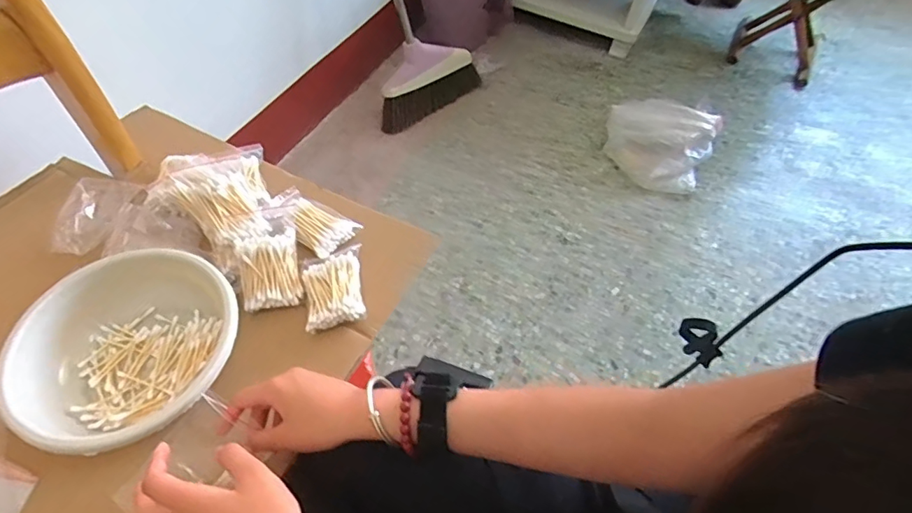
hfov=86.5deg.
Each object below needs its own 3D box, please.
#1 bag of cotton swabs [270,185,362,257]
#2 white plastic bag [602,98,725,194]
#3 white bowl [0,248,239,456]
[{"bbox_3d":[-0.177,-0.050,0.582,0.115,0.023,0.059,35,60,19],"label":"bag of cotton swabs"},{"bbox_3d":[0.544,-0.317,1.318,0.283,0.140,0.223,29,58,16],"label":"white plastic bag"},{"bbox_3d":[-0.296,0.091,0.453,0.178,0.088,0.166,2,55,-3],"label":"white bowl"}]

